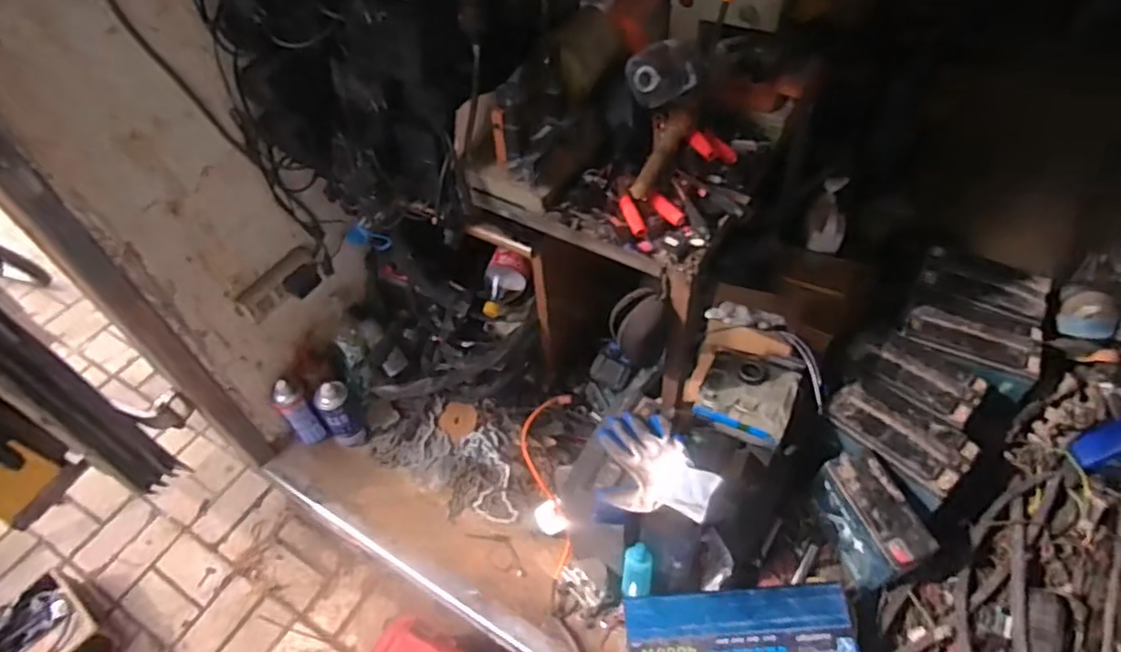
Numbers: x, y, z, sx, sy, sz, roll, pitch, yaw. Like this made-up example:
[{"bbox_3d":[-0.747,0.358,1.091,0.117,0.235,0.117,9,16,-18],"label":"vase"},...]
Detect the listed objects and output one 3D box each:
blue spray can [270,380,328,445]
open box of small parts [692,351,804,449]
[{"bbox_3d":[-0.519,0.181,1.265,0.050,0.183,0.048,-2,50,3],"label":"blue spray can"},{"bbox_3d":[0.299,0.114,1.013,0.143,0.045,0.127,19,54,20],"label":"open box of small parts"}]

